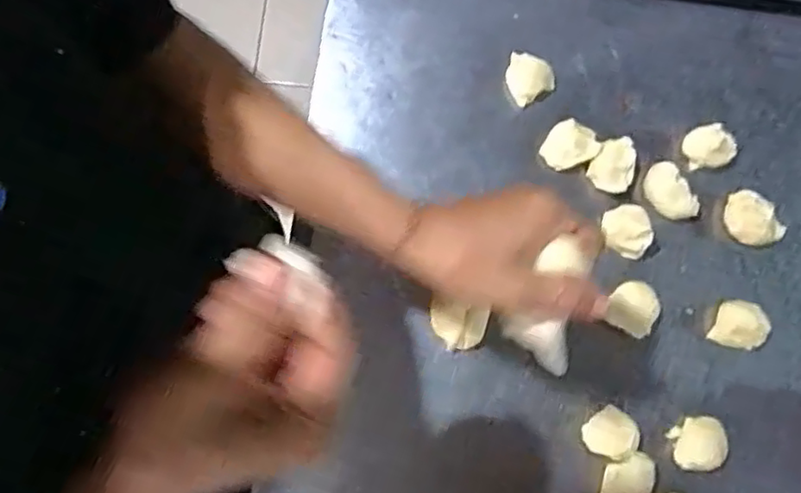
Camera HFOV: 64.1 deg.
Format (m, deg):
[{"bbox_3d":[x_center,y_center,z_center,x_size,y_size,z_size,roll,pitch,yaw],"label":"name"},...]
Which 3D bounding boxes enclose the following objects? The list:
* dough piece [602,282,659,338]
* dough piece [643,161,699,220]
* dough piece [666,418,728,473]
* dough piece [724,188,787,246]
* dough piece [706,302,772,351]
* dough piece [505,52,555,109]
[{"bbox_3d":[0.204,0.053,0.559,0.041,0.016,0.043,29,80,4],"label":"dough piece"},{"bbox_3d":[0.240,-0.048,0.571,0.030,0.018,0.055,-29,81,-6],"label":"dough piece"},{"bbox_3d":[0.250,0.166,0.537,0.042,0.018,0.041,-10,80,-3],"label":"dough piece"},{"bbox_3d":[0.317,-0.025,0.571,0.055,0.020,0.042,23,80,3],"label":"dough piece"},{"bbox_3d":[0.295,0.068,0.552,0.039,0.026,0.039,20,80,3],"label":"dough piece"},{"bbox_3d":[0.116,-0.157,0.585,0.035,0.024,0.043,-28,81,-6],"label":"dough piece"}]

